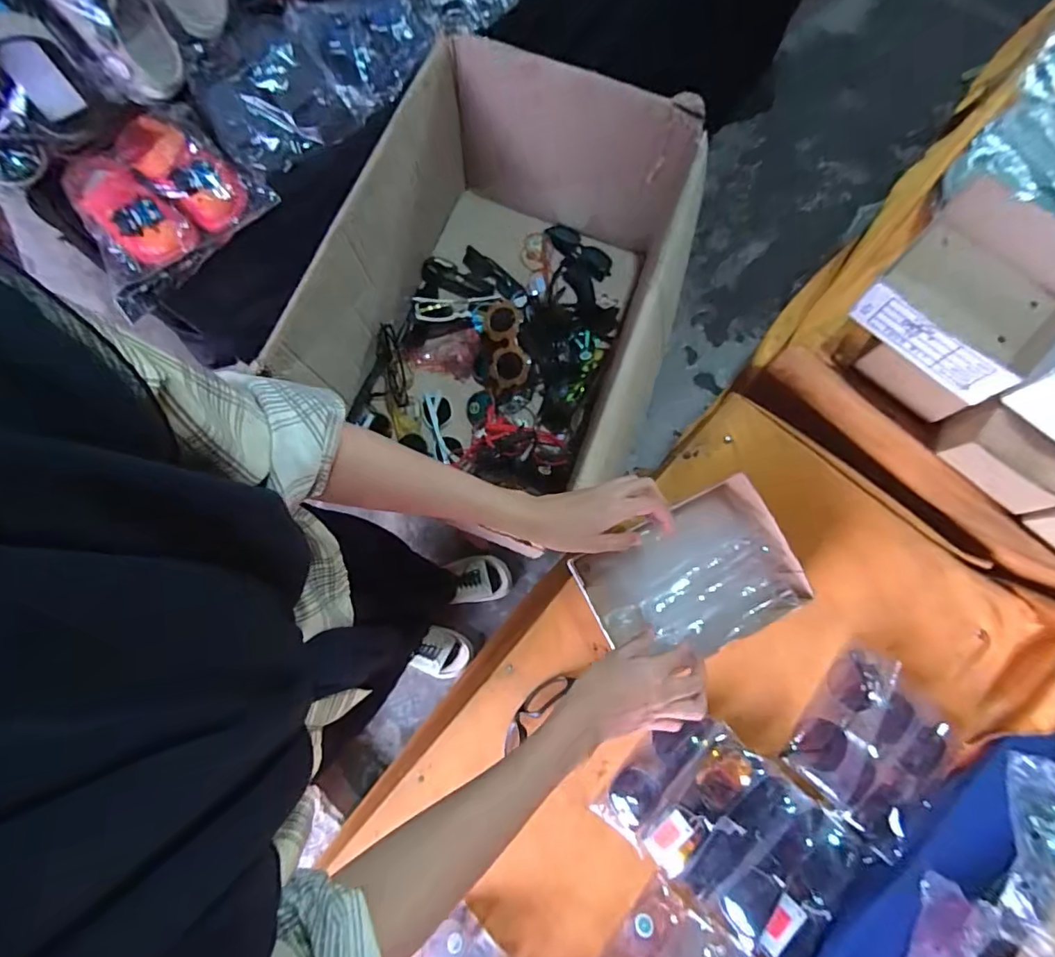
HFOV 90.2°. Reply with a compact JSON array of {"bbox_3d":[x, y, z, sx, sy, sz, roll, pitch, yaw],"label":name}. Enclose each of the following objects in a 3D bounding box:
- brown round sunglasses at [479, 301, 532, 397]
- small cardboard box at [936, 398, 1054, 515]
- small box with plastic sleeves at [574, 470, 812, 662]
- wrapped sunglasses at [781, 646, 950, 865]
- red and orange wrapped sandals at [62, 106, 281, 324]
[{"bbox_3d":[-0.032,-0.197,0.778,0.057,0.047,0.138,-10,78,-2],"label":"brown round sunglasses"},{"bbox_3d":[0.497,-0.020,0.547,0.119,0.060,0.044,44,82,9],"label":"small cardboard box"},{"bbox_3d":[0.169,0.105,0.552,0.207,0.053,0.140,-27,79,-5],"label":"small box with plastic sleeves"},{"bbox_3d":[0.356,0.274,0.540,0.129,0.043,0.162,37,81,7],"label":"wrapped sunglasses"},{"bbox_3d":[-0.465,-0.361,0.668,0.221,0.060,0.220,-32,80,-6],"label":"red and orange wrapped sandals"}]

